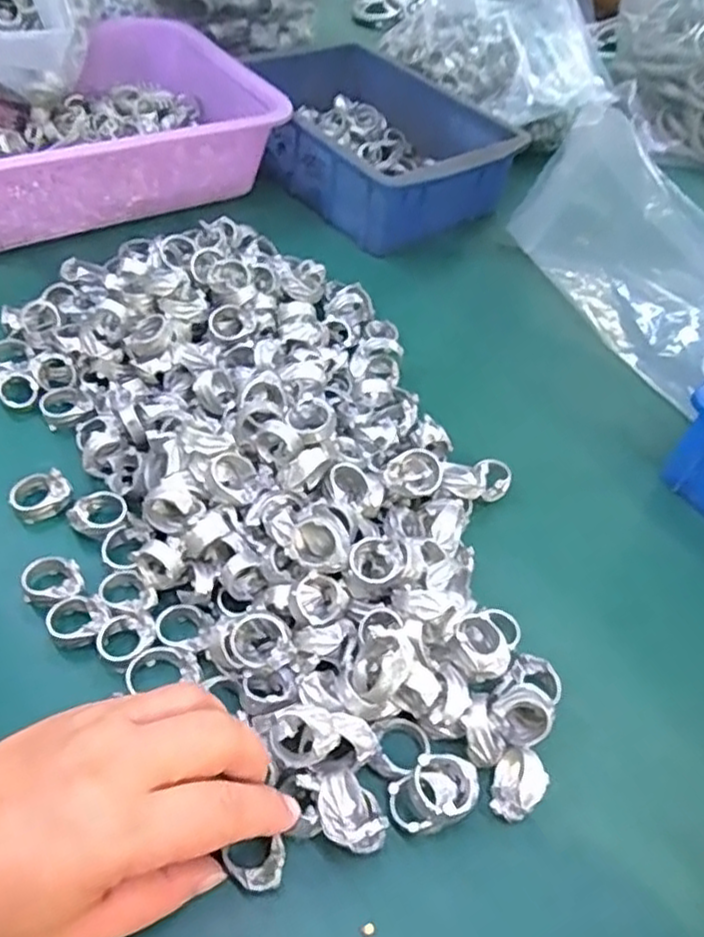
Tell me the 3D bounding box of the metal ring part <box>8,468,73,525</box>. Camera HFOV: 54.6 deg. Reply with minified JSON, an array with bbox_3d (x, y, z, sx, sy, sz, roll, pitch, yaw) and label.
[{"bbox_3d":[-0.166,0.013,0.363,0.029,0.012,0.023,-33,62,-23],"label":"metal ring part"}]

